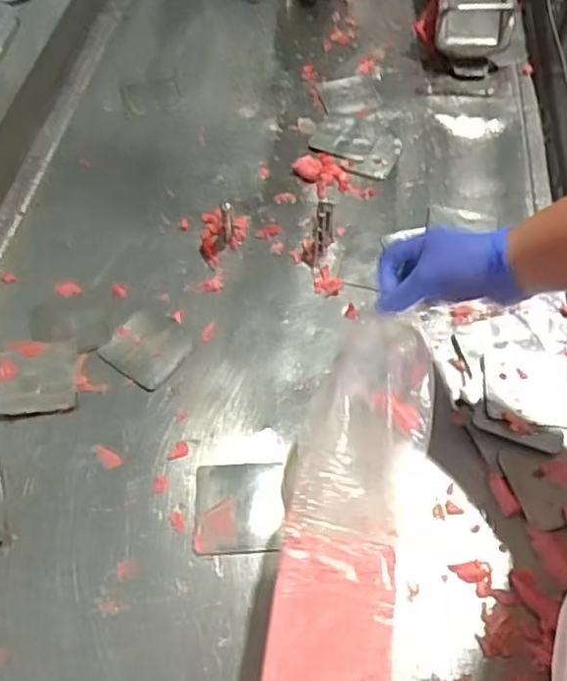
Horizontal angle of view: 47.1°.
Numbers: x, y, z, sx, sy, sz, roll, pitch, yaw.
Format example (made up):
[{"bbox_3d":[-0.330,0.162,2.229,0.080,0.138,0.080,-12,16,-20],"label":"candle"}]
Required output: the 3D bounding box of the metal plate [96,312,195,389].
[{"bbox_3d":[-0.146,0.006,0.707,0.088,0.006,0.080,30,61,24],"label":"metal plate"}]

